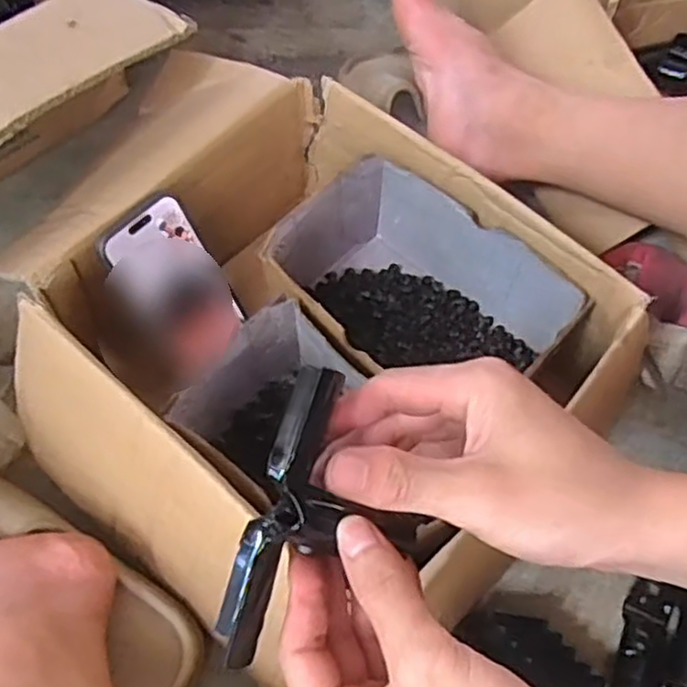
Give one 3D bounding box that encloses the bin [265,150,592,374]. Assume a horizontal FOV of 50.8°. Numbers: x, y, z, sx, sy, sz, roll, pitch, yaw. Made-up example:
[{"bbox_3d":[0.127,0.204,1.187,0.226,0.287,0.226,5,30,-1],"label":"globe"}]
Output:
[{"bbox_3d":[0.052,-0.027,0.573,0.204,0.107,0.143,38,65,17],"label":"bin"}]

